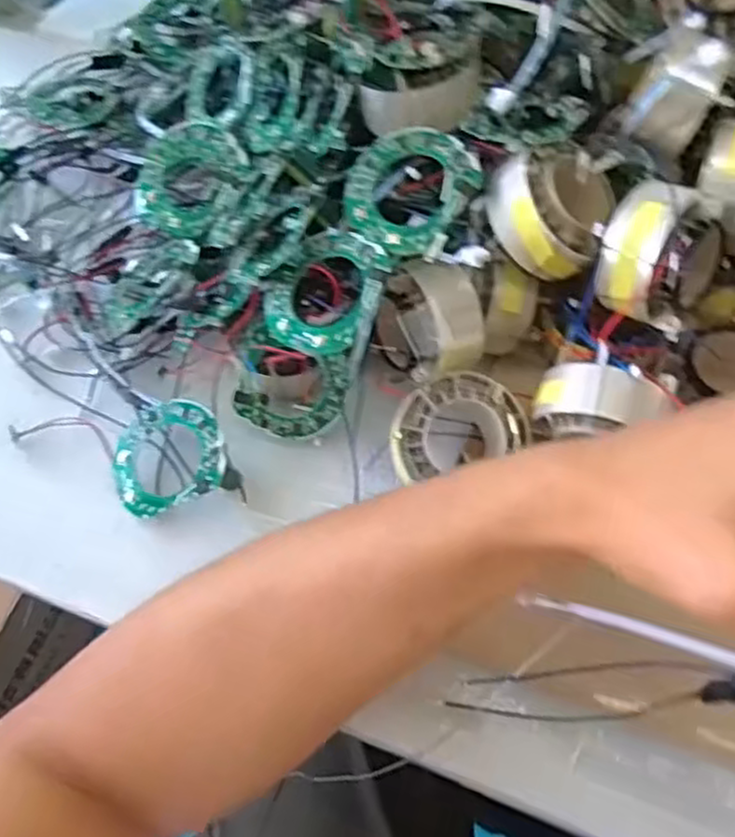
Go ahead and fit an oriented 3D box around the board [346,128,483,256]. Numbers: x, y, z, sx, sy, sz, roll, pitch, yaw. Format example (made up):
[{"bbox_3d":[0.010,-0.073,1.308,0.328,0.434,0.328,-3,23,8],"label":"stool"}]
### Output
[{"bbox_3d":[0.020,-0.117,0.374,0.063,0.011,0.065,35,88,20],"label":"board"}]

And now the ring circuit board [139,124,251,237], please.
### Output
[{"bbox_3d":[-0.105,-0.141,0.440,0.063,0.010,0.066,32,95,15],"label":"ring circuit board"}]

